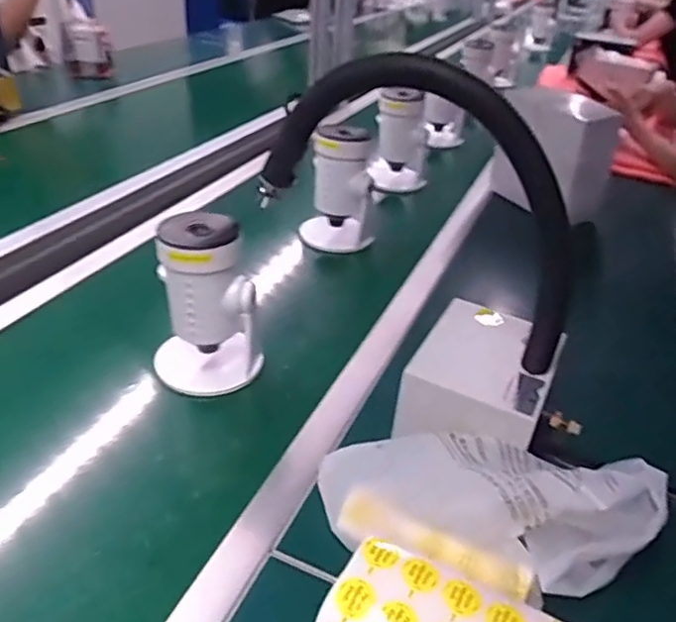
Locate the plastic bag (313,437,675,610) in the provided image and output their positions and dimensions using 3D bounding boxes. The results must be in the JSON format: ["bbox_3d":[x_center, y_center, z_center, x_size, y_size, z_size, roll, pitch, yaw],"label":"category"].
[{"bbox_3d":[0.128,0.163,0.523,0.284,0.081,0.124,10,34,6],"label":"plastic bag"}]

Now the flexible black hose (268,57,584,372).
[{"bbox_3d":[0.071,-0.093,0.561,0.311,0.247,0.033,16,35,15],"label":"flexible black hose"}]

